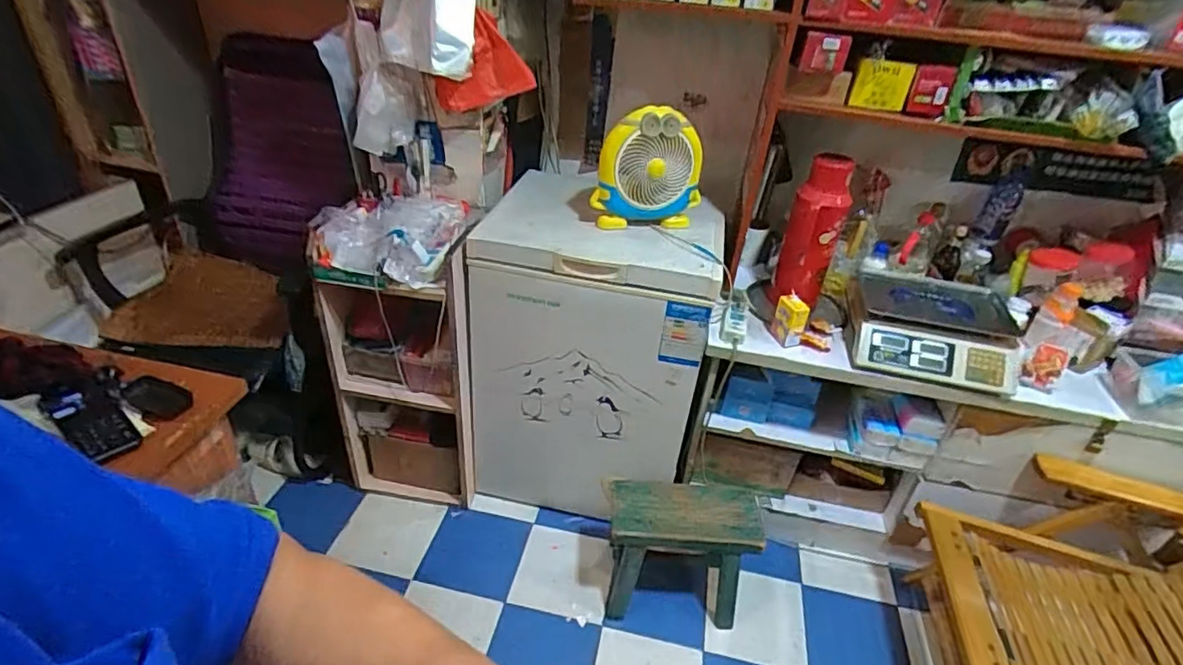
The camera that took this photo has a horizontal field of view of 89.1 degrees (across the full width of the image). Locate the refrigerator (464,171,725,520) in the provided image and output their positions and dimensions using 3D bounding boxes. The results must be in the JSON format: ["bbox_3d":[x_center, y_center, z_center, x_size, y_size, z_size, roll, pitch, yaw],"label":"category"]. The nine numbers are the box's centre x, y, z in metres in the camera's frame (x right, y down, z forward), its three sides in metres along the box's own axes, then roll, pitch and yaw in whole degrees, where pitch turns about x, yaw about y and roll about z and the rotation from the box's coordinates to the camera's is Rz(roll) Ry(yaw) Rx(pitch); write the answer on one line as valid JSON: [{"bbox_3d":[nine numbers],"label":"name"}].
[{"bbox_3d":[0.013,0.041,1.661,0.548,0.771,0.462,12,35,9],"label":"refrigerator"}]

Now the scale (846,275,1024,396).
[{"bbox_3d":[0.827,-0.011,1.460,0.377,0.121,0.377,17,36,16],"label":"scale"}]

